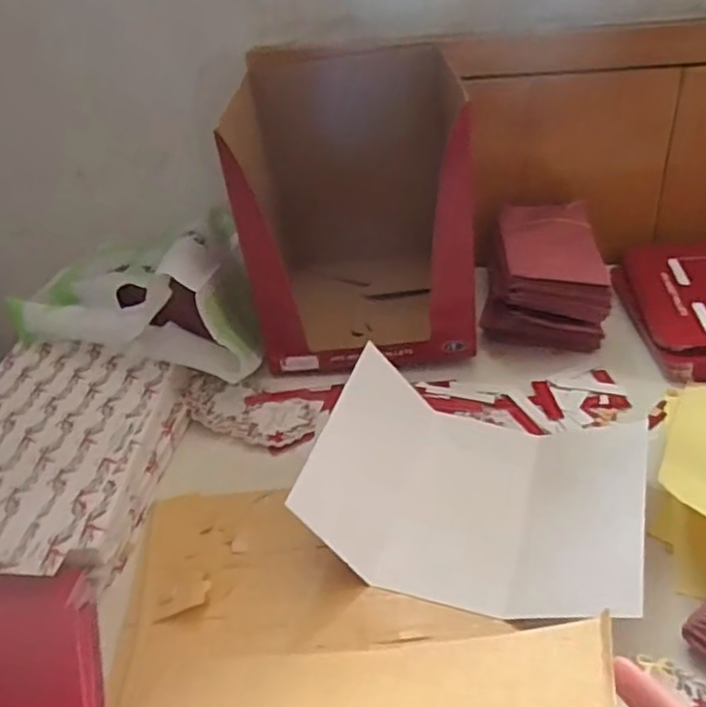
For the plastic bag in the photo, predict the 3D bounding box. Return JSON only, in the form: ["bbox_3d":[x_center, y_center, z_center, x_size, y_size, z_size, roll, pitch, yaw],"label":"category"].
[{"bbox_3d":[-0.188,-0.063,0.697,0.259,0.122,0.183,8,35,20],"label":"plastic bag"}]

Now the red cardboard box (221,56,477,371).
[{"bbox_3d":[-0.008,-0.152,0.699,0.217,0.239,0.269,-4,32,1],"label":"red cardboard box"}]

